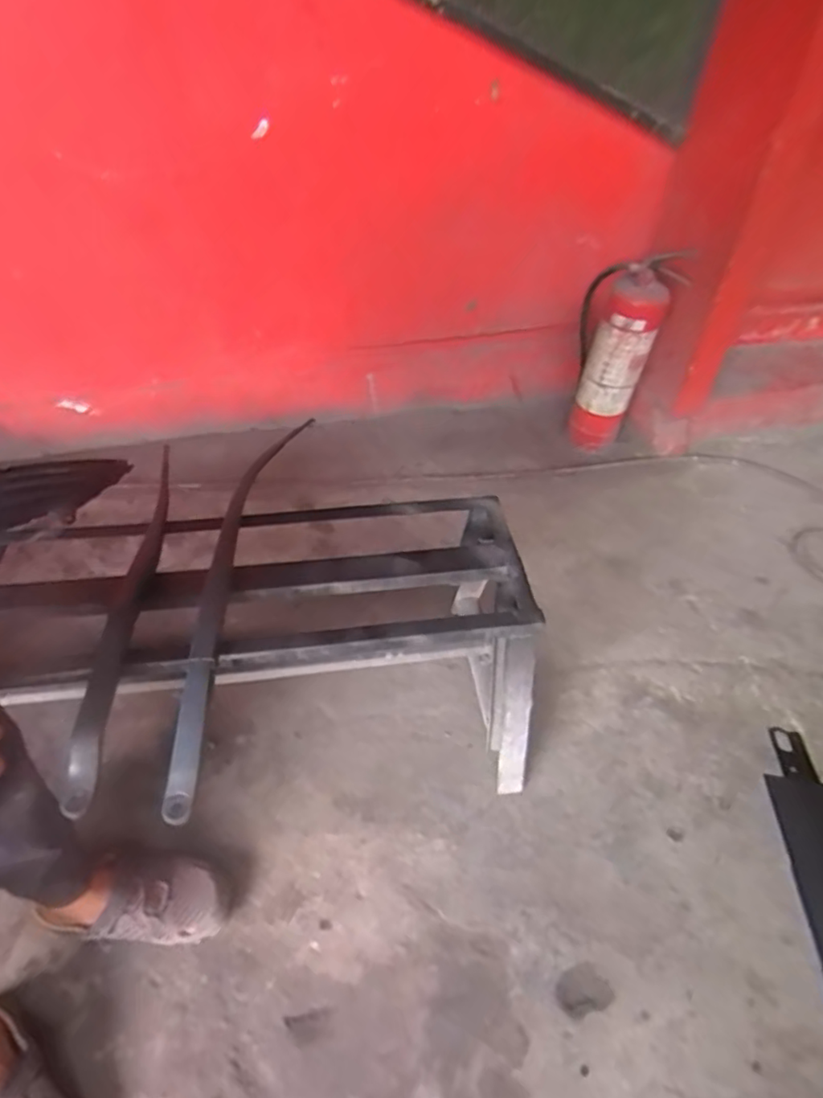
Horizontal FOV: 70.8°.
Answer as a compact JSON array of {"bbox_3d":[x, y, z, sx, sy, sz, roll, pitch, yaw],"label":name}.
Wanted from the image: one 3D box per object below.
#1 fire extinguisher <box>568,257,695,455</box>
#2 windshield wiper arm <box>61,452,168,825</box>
[{"bbox_3d":[0.485,-0.454,1.427,0.168,0.474,0.139,11,47,11],"label":"fire extinguisher"},{"bbox_3d":[-0.391,0.068,0.812,0.038,0.042,0.563,-3,46,-3],"label":"windshield wiper arm"}]

